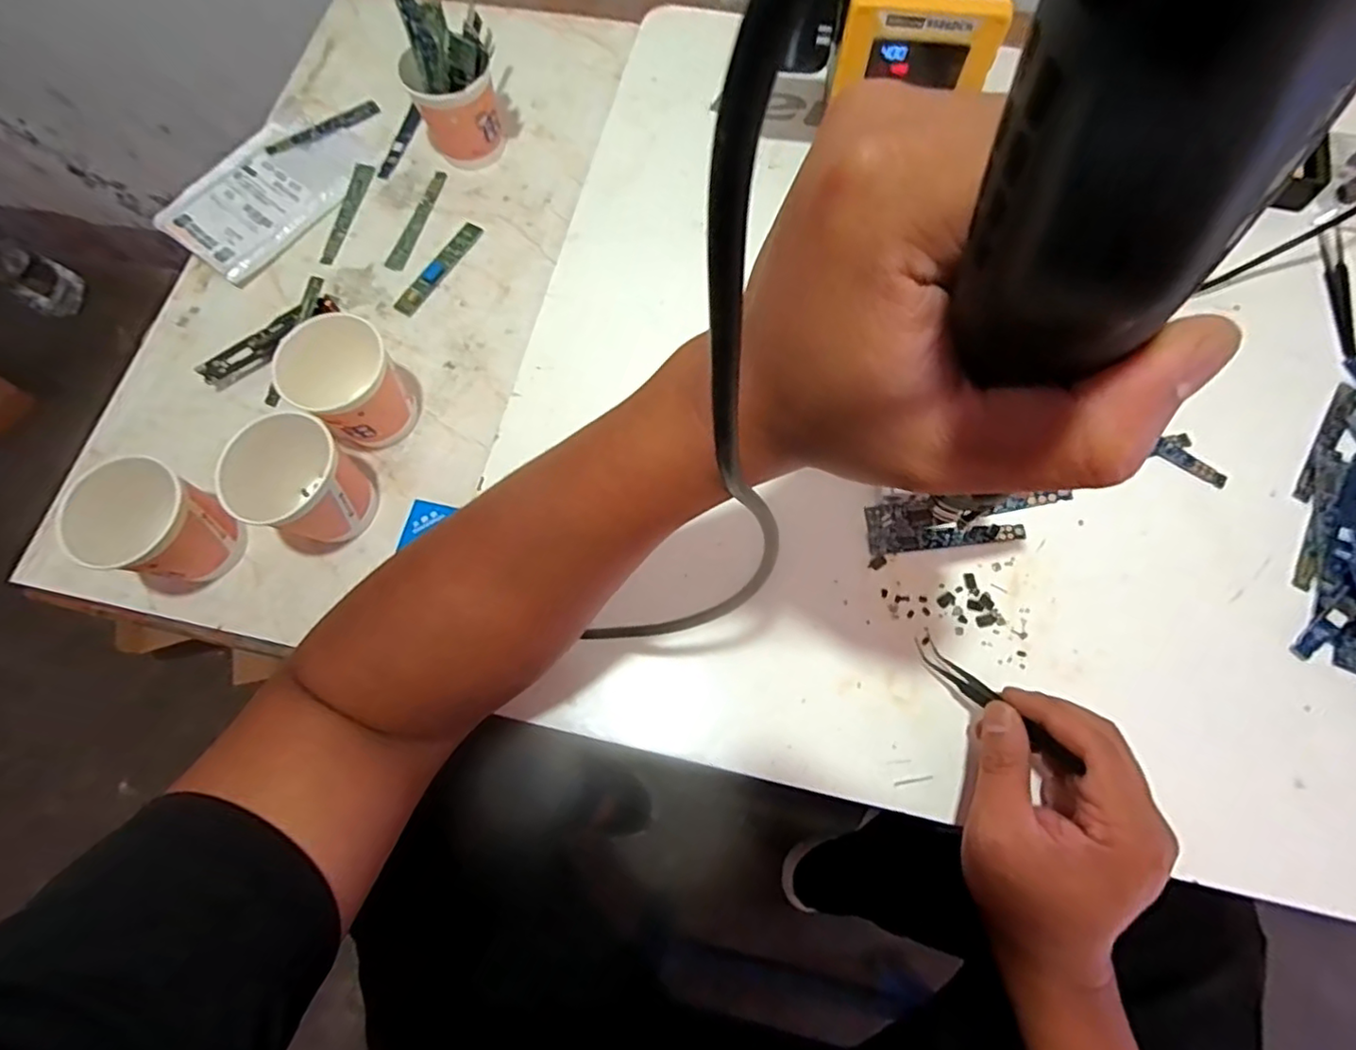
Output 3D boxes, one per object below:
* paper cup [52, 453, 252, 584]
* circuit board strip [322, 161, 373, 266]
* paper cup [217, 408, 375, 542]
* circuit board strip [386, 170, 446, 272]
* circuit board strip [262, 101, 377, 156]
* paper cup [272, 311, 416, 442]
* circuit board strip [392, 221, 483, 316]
[{"bbox_3d":[-0.324,0.002,0.394,0.065,0.078,0.063,-1,70,1],"label":"paper cup"},{"bbox_3d":[-0.274,-0.257,0.515,0.014,0.005,0.104,8,70,4],"label":"circuit board strip"},{"bbox_3d":[-0.235,-0.024,0.397,0.062,0.079,0.067,-1,70,1],"label":"paper cup"},{"bbox_3d":[-0.214,-0.252,0.512,0.014,0.005,0.104,13,71,6],"label":"circuit board strip"},{"bbox_3d":[-0.310,-0.348,0.543,0.101,0.004,0.016,-30,72,-8],"label":"circuit board strip"},{"bbox_3d":[-0.217,-0.093,0.416,0.063,0.080,0.063,-1,70,1],"label":"paper cup"},{"bbox_3d":[-0.189,-0.205,0.493,0.017,0.004,0.096,31,74,12],"label":"circuit board strip"}]

